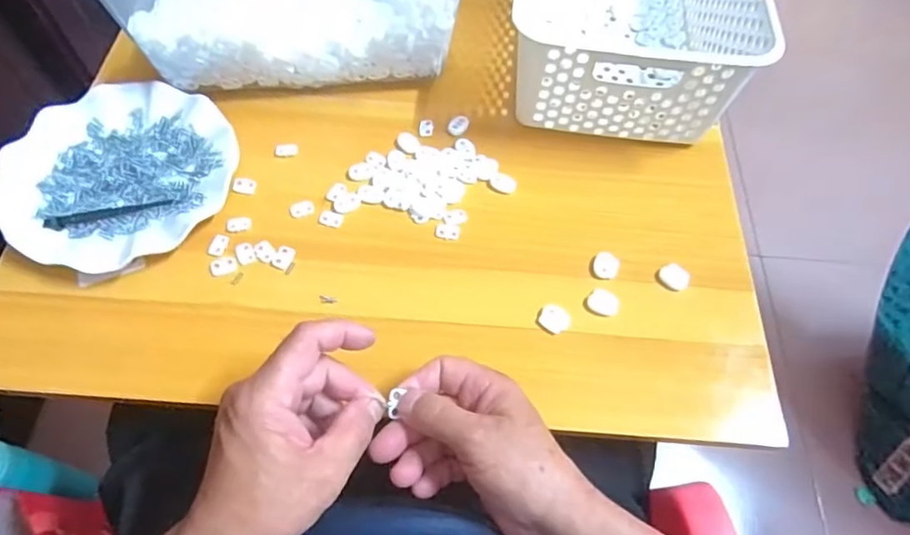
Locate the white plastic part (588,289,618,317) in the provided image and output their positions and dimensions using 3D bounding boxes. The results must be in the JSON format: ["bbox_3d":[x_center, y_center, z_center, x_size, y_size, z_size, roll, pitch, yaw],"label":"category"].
[{"bbox_3d":[0.116,0.026,0.443,0.023,0.005,0.020,35,65,15],"label":"white plastic part"}]

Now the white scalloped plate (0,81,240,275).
[{"bbox_3d":[-0.275,-0.078,0.470,0.169,0.021,0.177,1,61,-2],"label":"white scalloped plate"}]

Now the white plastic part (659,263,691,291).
[{"bbox_3d":[0.176,0.007,0.455,0.019,0.007,0.023,-37,69,-21],"label":"white plastic part"}]

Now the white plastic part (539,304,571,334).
[{"bbox_3d":[0.077,0.039,0.435,0.022,0.004,0.021,1,61,-2],"label":"white plastic part"}]

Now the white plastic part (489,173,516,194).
[{"bbox_3d":[0.043,-0.074,0.495,0.022,0.004,0.017,35,65,15],"label":"white plastic part"}]

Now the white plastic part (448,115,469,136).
[{"bbox_3d":[0.003,-0.132,0.526,0.016,0.004,0.027,21,62,8],"label":"white plastic part"}]

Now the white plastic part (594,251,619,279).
[{"bbox_3d":[0.122,-0.002,0.457,0.019,0.008,0.021,31,64,13],"label":"white plastic part"}]

